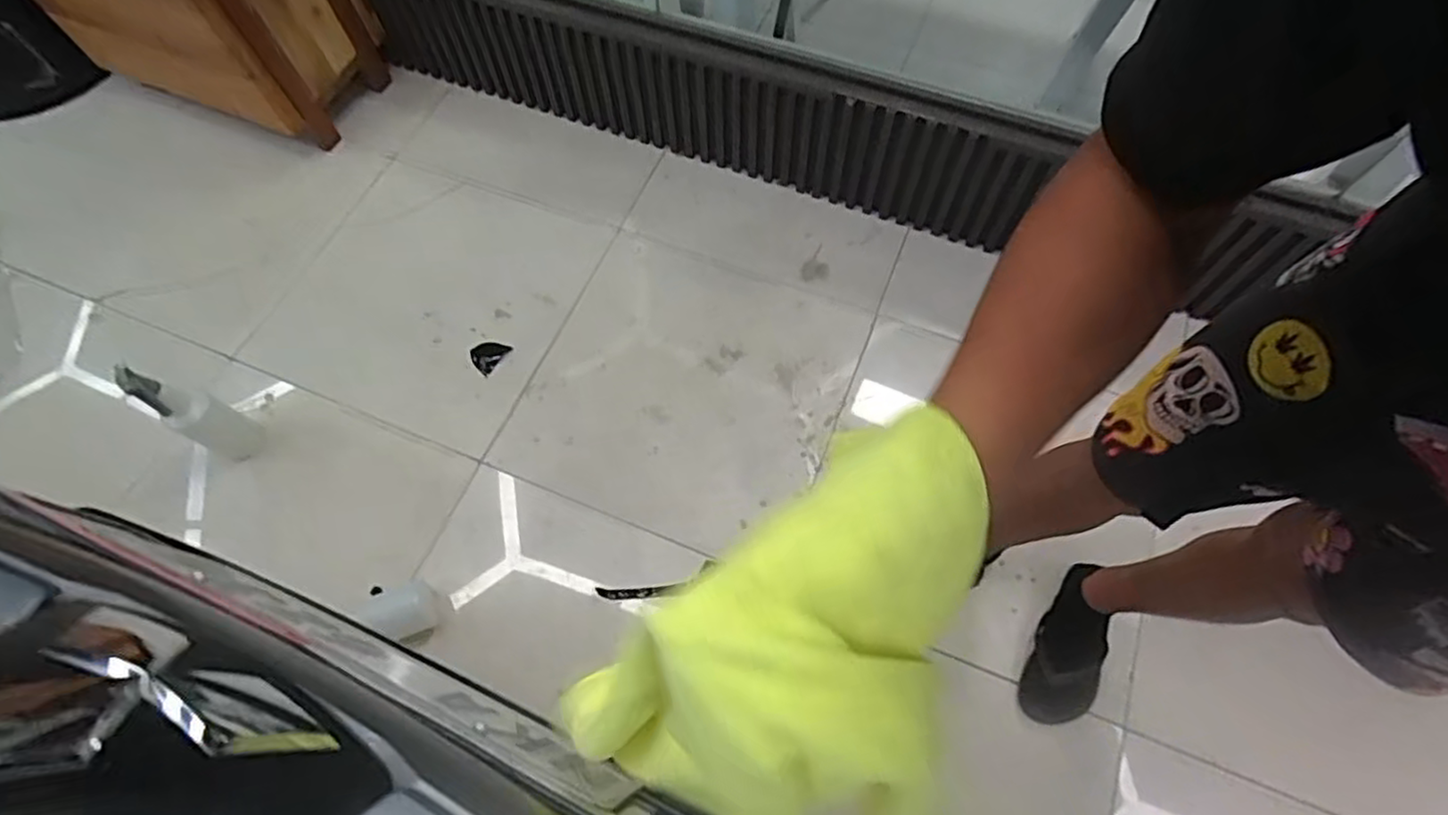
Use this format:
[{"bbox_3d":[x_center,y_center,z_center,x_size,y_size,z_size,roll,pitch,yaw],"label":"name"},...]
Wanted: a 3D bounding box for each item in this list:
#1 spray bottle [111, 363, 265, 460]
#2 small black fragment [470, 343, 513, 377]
[{"bbox_3d":[-0.927,0.010,1.216,0.086,0.274,0.080,30,69,14],"label":"spray bottle"},{"bbox_3d":[-0.486,-0.111,1.426,0.062,0.008,0.076,40,86,11],"label":"small black fragment"}]

